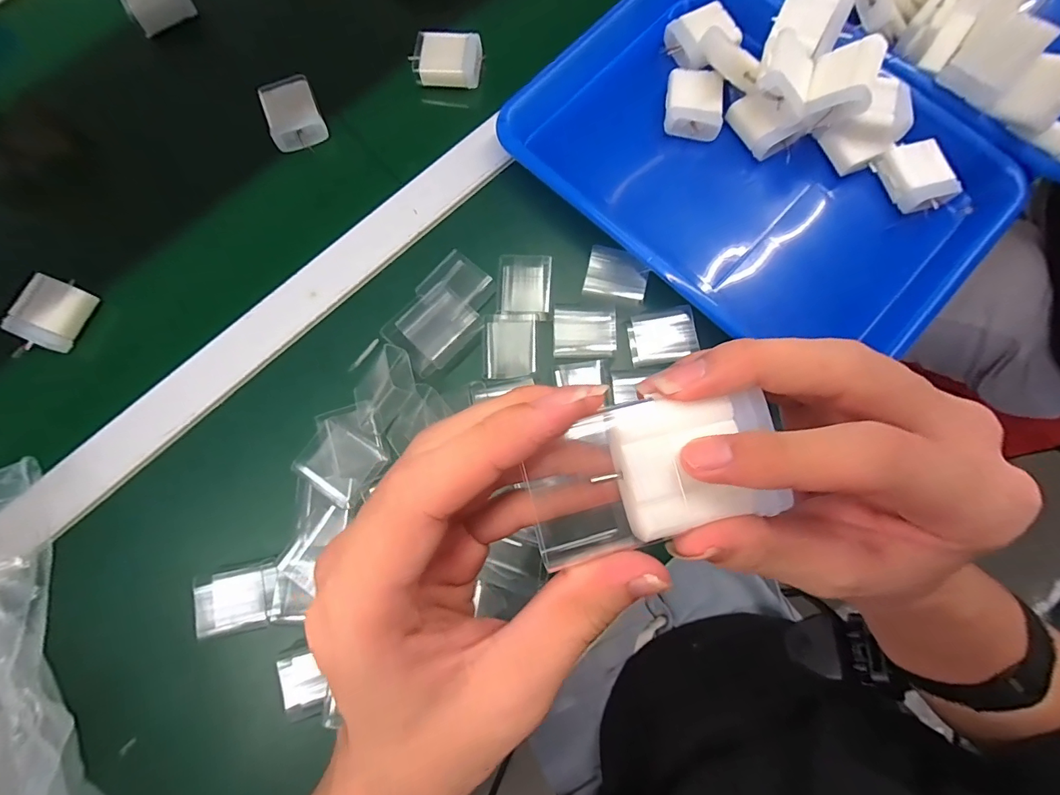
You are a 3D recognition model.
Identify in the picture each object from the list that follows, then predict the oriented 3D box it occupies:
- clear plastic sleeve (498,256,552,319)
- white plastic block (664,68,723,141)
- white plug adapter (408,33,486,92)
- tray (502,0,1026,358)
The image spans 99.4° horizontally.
[{"bbox_3d":[-0.004,-0.081,0.329,0.037,0.010,0.045,2,78,2],"label":"clear plastic sleeve"},{"bbox_3d":[0.129,-0.234,0.354,0.043,0.023,0.051,6,78,2],"label":"white plastic block"},{"bbox_3d":[-0.069,-0.282,0.376,0.056,0.020,0.042,3,78,2],"label":"white plug adapter"},{"bbox_3d":[0.174,-0.178,0.351,0.333,0.049,0.252,41,82,9],"label":"tray"}]

